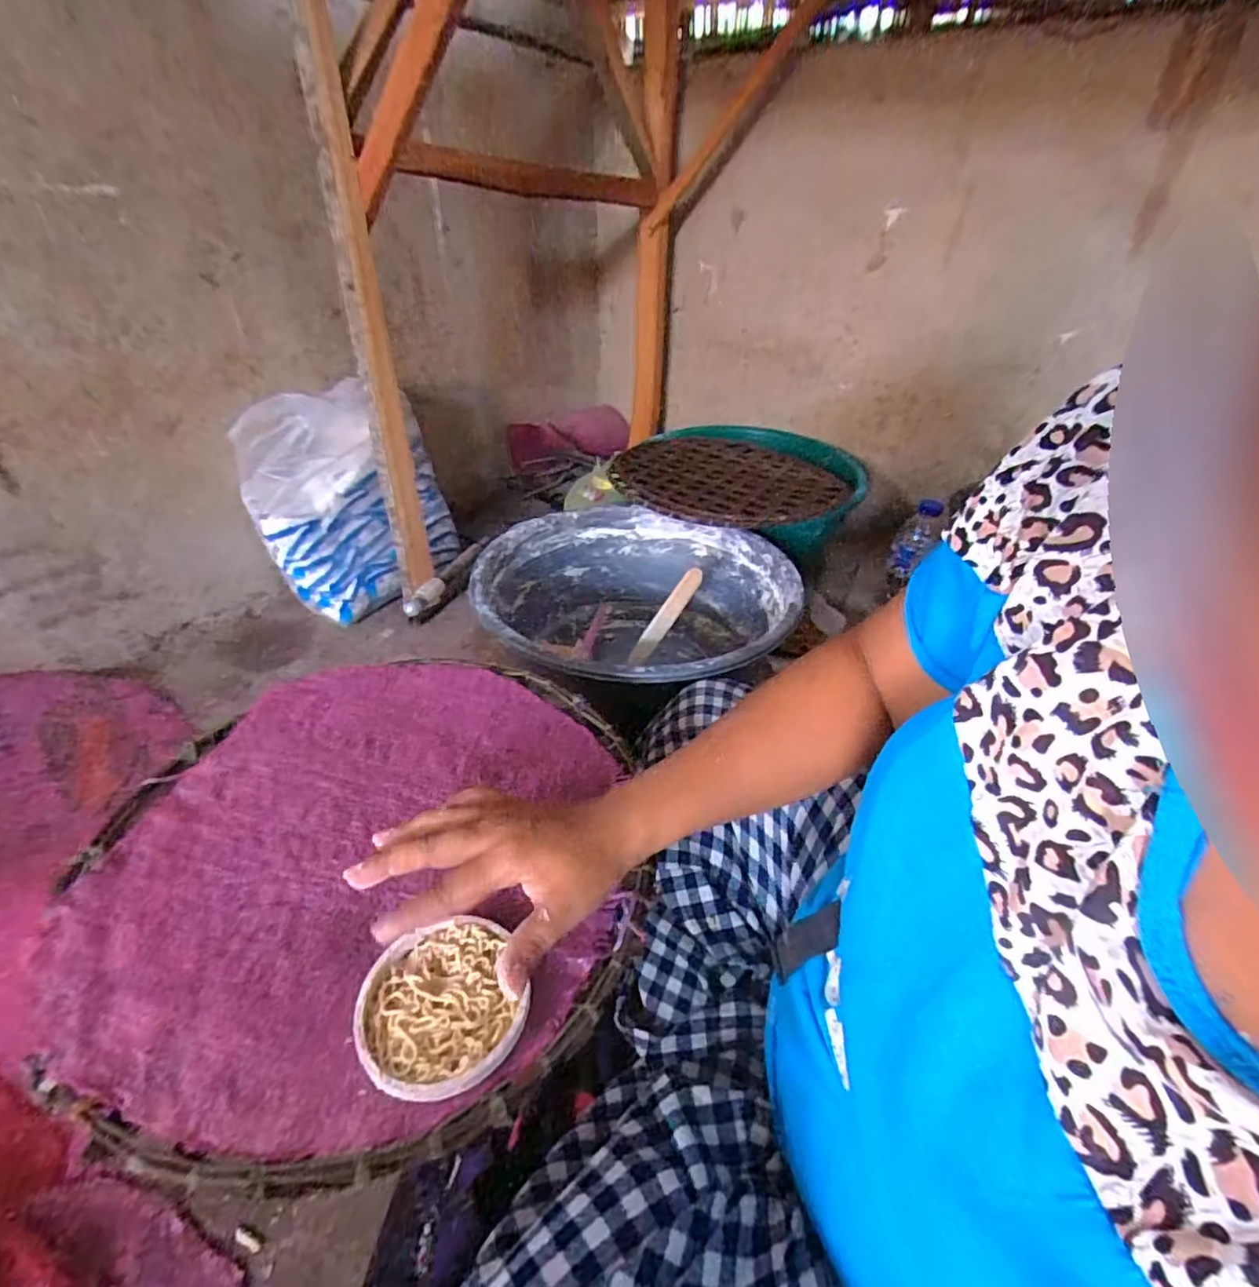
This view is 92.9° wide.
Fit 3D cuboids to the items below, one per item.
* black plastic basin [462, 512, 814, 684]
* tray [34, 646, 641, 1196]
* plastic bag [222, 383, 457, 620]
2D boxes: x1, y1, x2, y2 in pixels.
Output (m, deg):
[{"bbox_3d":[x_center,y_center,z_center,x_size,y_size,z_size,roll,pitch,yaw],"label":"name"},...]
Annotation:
[{"bbox_3d":[0.006,-0.024,0.822,0.397,0.186,0.399,1,36,0],"label":"black plastic basin"},{"bbox_3d":[-0.163,0.128,0.397,0.326,0.019,0.348,3,36,-2],"label":"tray"},{"bbox_3d":[-0.411,-0.228,0.915,0.152,0.295,0.279,21,40,26],"label":"plastic bag"}]

